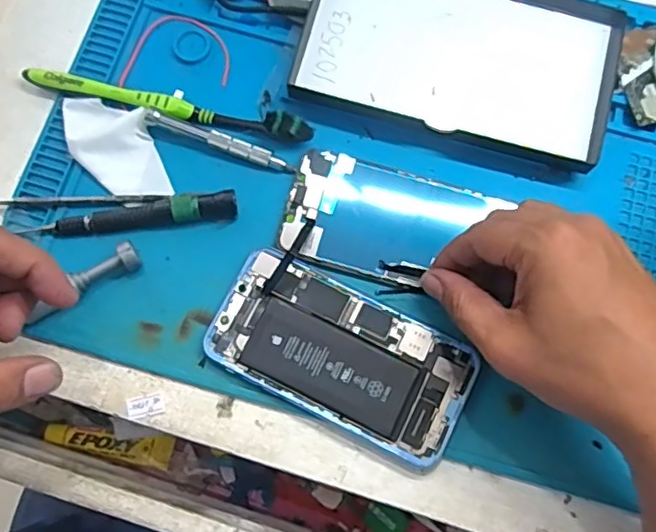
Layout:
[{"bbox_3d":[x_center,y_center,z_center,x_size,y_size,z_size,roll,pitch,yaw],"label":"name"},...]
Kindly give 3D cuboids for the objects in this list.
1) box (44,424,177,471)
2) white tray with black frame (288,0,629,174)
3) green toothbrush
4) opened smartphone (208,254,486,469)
[{"bbox_3d":[-0.152,0.124,0.430,0.086,0.014,0.021,10,75,1],"label":"box"},{"bbox_3d":[0.084,-0.139,0.391,0.192,0.016,0.121,15,78,3],"label":"white tray with black frame"},{"bbox_3d":[-0.100,-0.100,0.383,0.182,0.016,0.014,12,78,3],"label":"green toothbrush"},{"bbox_3d":[0.008,0.051,0.356,0.147,0.008,0.075,27,79,6],"label":"opened smartphone"}]

